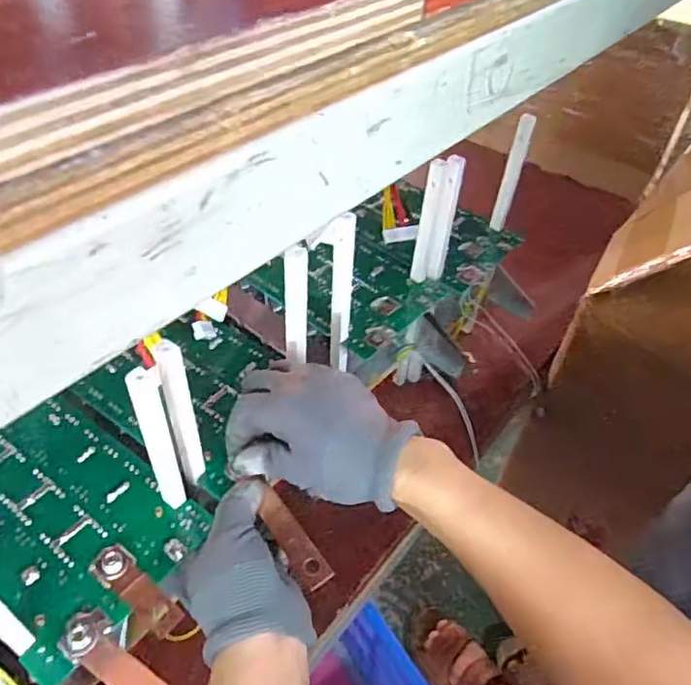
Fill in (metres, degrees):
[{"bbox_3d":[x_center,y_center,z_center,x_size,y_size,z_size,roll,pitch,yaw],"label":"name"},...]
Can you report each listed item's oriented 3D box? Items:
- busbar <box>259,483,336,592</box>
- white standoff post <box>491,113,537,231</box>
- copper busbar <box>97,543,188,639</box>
[{"bbox_3d":[-0.036,0.129,0.394,0.019,0.007,0.075,-29,55,-24],"label":"busbar"},{"bbox_3d":[0.174,-0.173,0.614,0.017,0.127,0.022,13,46,9],"label":"white standoff post"},{"bbox_3d":[-0.127,0.150,0.360,0.067,0.008,0.021,35,53,26],"label":"copper busbar"}]

